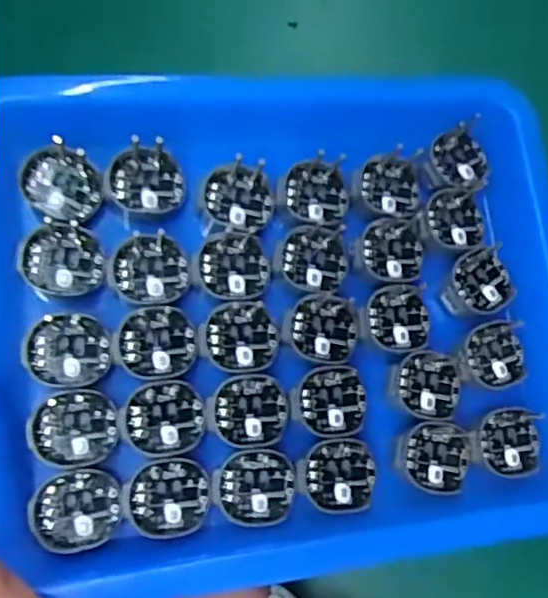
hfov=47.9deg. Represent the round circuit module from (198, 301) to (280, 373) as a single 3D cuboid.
[{"bbox_3d":[-0.012,0.015,0.223,0.027,0.006,0.024,-32,78,-8],"label":"round circuit module"}]

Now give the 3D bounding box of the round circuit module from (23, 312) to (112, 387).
[{"bbox_3d":[-0.071,0.017,0.211,0.028,0.005,0.025,9,76,2],"label":"round circuit module"}]

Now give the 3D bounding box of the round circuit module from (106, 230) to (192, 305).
[{"bbox_3d":[-0.045,-0.011,0.223,0.028,0.008,0.025,-14,76,-4],"label":"round circuit module"}]

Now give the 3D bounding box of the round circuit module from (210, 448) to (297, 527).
[{"bbox_3d":[-0.007,0.065,0.214,0.028,0.004,0.024,-7,76,-2],"label":"round circuit module"}]

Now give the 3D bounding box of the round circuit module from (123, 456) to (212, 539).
[{"bbox_3d":[-0.036,0.067,0.209,0.028,0.005,0.025,3,76,1],"label":"round circuit module"}]

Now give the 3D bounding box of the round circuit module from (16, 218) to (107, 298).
[{"bbox_3d":[-0.074,-0.015,0.216,0.028,0.005,0.026,0,76,0],"label":"round circuit module"}]

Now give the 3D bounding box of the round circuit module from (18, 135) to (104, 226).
[{"bbox_3d":[-0.077,-0.041,0.222,0.026,0.007,0.029,-32,78,-8],"label":"round circuit module"}]

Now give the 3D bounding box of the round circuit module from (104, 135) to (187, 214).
[{"bbox_3d":[-0.048,-0.042,0.229,0.027,0.006,0.027,2,81,-12],"label":"round circuit module"}]

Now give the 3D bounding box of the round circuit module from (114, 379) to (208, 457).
[{"bbox_3d":[-0.038,0.041,0.213,0.028,0.005,0.025,-30,78,-7],"label":"round circuit module"}]

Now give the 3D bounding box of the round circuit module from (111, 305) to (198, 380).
[{"bbox_3d":[-0.042,0.016,0.218,0.028,0.007,0.025,-7,76,-2],"label":"round circuit module"}]

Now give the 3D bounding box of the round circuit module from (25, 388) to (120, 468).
[{"bbox_3d":[-0.067,0.044,0.208,0.028,0.008,0.025,-12,76,-3],"label":"round circuit module"}]

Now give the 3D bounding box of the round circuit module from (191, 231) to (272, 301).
[{"bbox_3d":[-0.015,-0.013,0.228,0.028,0.004,0.025,7,76,2],"label":"round circuit module"}]

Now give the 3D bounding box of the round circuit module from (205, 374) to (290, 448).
[{"bbox_3d":[-0.009,0.040,0.219,0.029,0.005,0.024,-34,78,-8],"label":"round circuit module"}]

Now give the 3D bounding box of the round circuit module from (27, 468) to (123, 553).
[{"bbox_3d":[-0.065,0.070,0.203,0.028,0.006,0.025,-13,76,-3],"label":"round circuit module"}]

